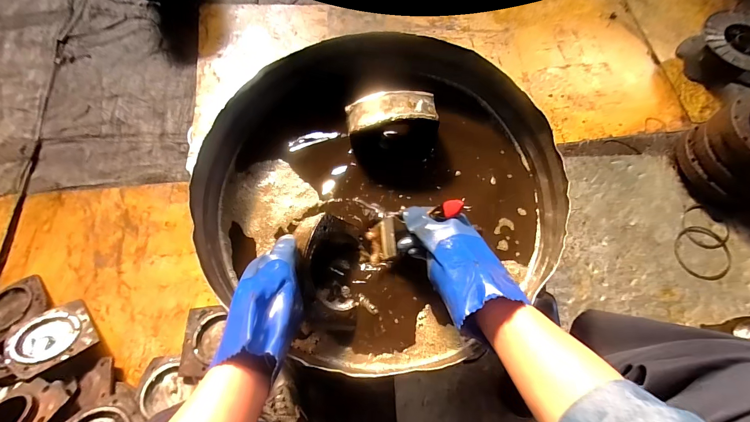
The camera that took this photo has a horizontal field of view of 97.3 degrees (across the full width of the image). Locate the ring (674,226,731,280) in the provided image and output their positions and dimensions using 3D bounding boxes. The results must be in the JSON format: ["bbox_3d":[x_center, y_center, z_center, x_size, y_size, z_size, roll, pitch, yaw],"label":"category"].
[{"bbox_3d":[0.787,0.096,0.797,0.133,0.010,0.132,0,66,1],"label":"ring"}]

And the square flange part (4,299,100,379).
[{"bbox_3d":[-0.762,0.294,0.778,0.157,0.026,0.171,-25,49,-37],"label":"square flange part"}]

